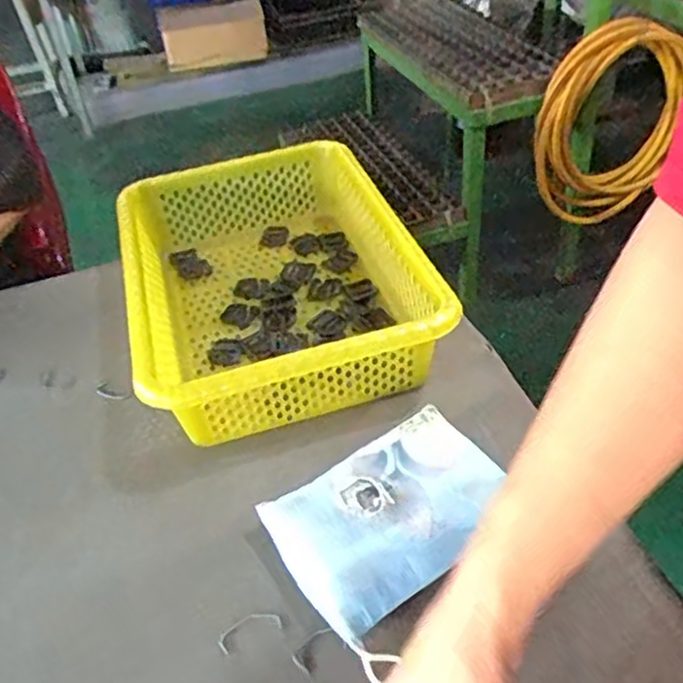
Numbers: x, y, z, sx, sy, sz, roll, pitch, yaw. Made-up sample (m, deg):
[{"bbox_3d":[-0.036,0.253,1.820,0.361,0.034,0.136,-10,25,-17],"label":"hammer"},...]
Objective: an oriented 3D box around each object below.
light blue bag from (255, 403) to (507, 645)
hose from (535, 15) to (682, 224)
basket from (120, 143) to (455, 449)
[{"bbox_3d":[0.035,0.123,0.477,0.160,0.036,0.111,-26,45,-22],"label":"light blue bag"},{"bbox_3d":[0.526,-0.416,1.351,0.293,0.390,0.073,-19,42,-12],"label":"hose"},{"bbox_3d":[-0.066,-0.060,0.649,0.244,0.093,0.335,-15,41,-10],"label":"basket"}]

